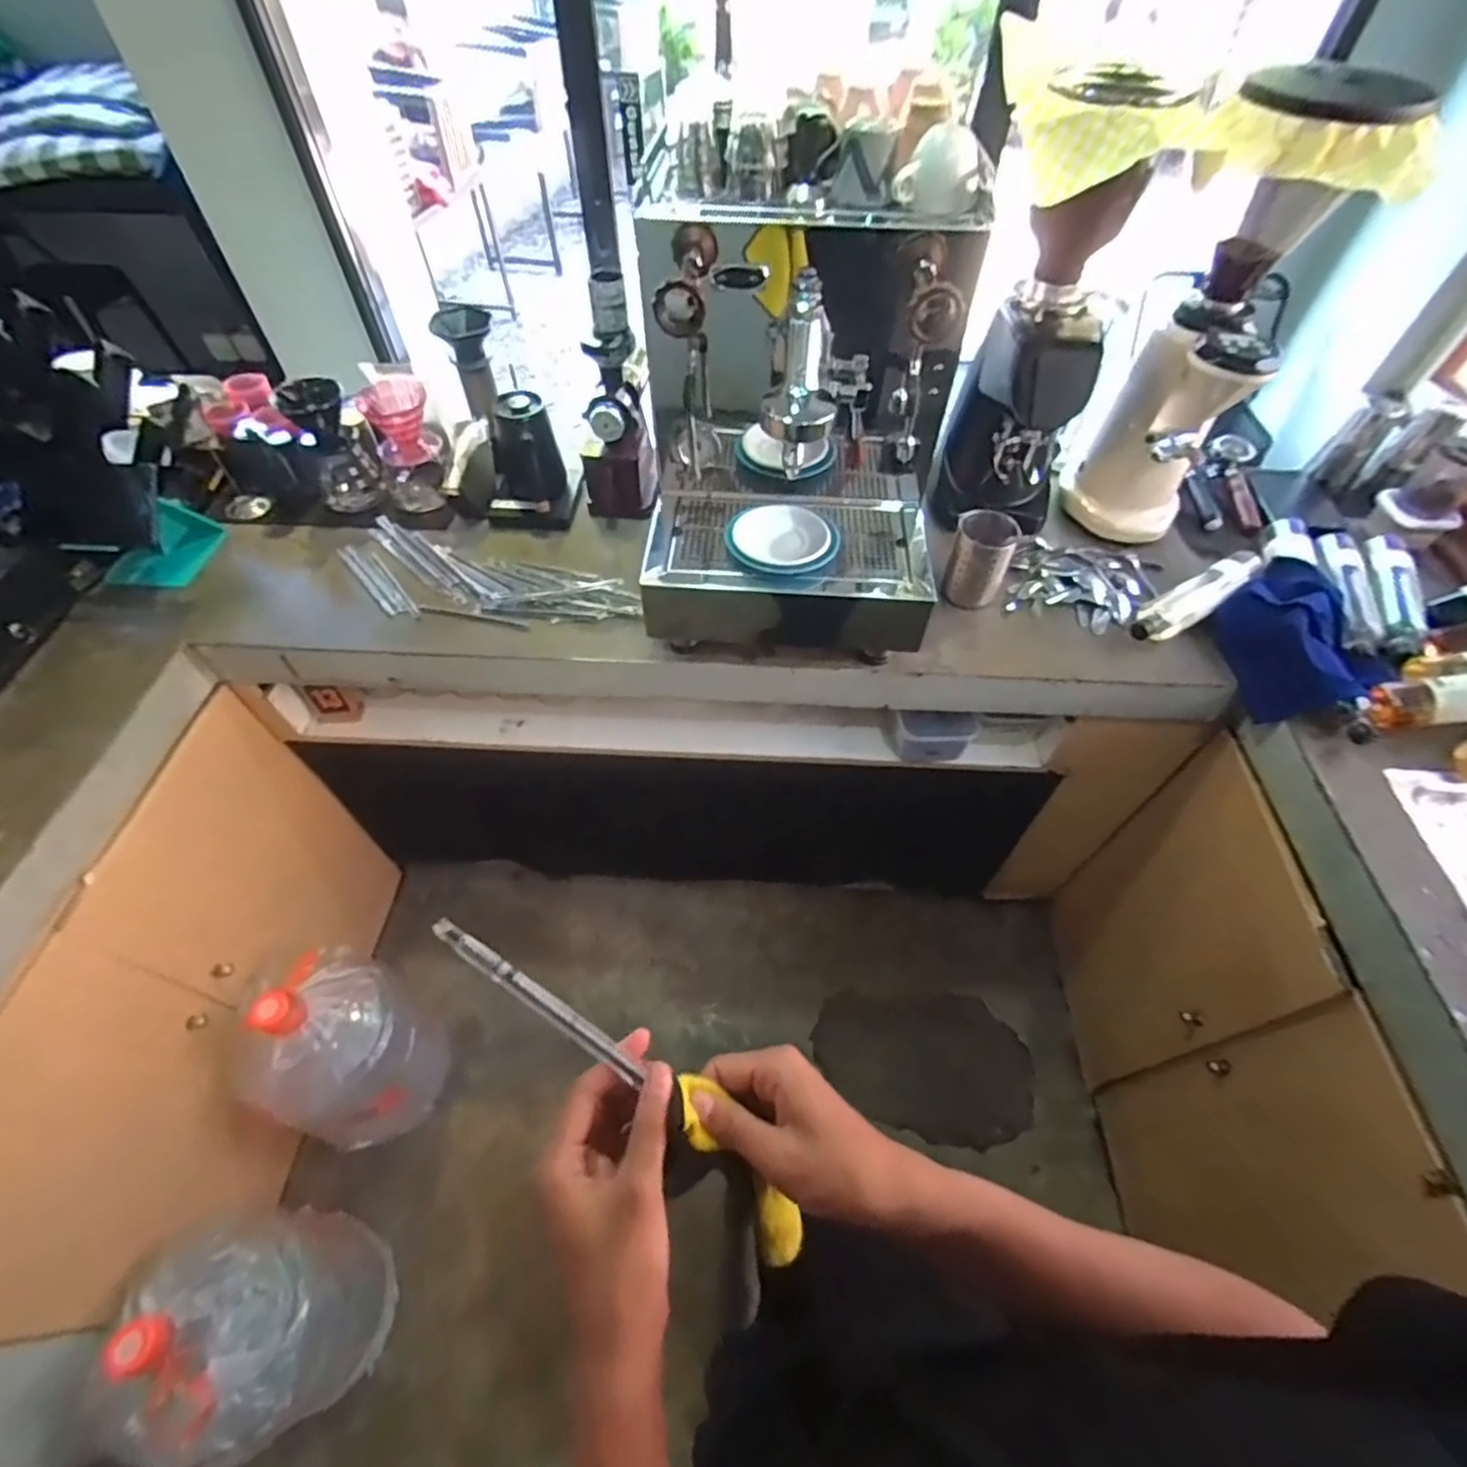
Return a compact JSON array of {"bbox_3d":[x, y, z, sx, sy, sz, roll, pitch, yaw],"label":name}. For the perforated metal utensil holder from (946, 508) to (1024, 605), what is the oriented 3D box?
[{"bbox_3d":[0.397,-0.277,1.081,0.094,0.145,0.094,20,56,14],"label":"perforated metal utensil holder"}]

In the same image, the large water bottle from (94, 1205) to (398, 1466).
[{"bbox_3d":[-0.747,0.906,1.028,0.287,0.488,0.267,0,54,-1],"label":"large water bottle"}]

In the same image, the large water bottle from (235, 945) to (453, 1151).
[{"bbox_3d":[-0.751,0.606,1.279,0.262,0.473,0.281,0,54,-1],"label":"large water bottle"}]

